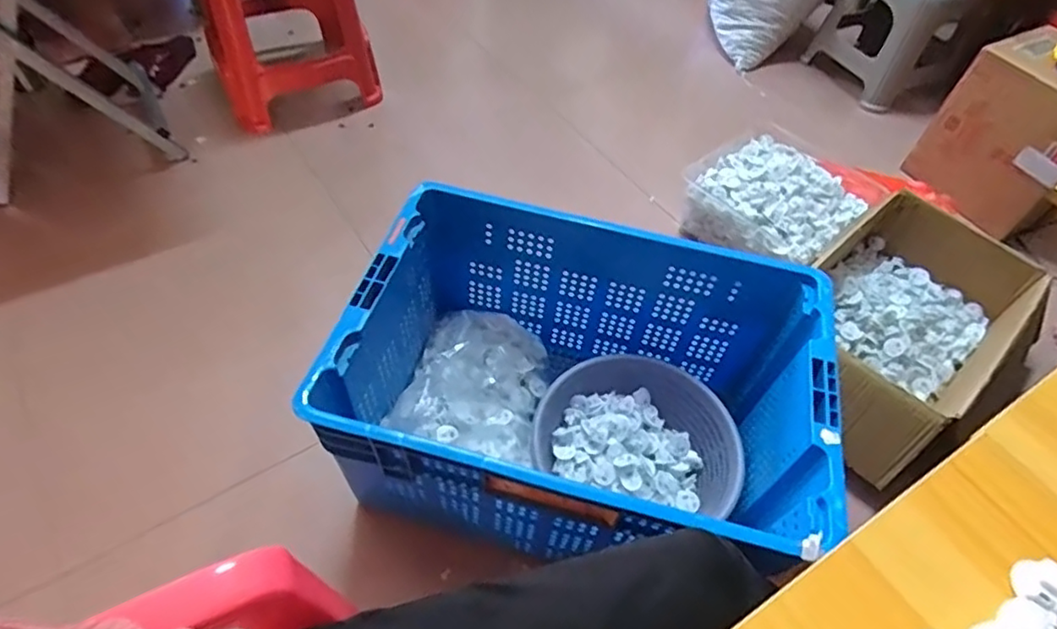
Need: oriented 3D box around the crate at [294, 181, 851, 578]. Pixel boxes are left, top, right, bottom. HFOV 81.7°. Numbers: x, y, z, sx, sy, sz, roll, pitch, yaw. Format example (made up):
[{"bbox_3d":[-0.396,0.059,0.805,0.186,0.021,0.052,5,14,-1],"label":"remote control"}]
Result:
[{"bbox_3d":[0.065,0.105,0.841,0.568,0.275,0.383,14,53,6],"label":"crate"}]

